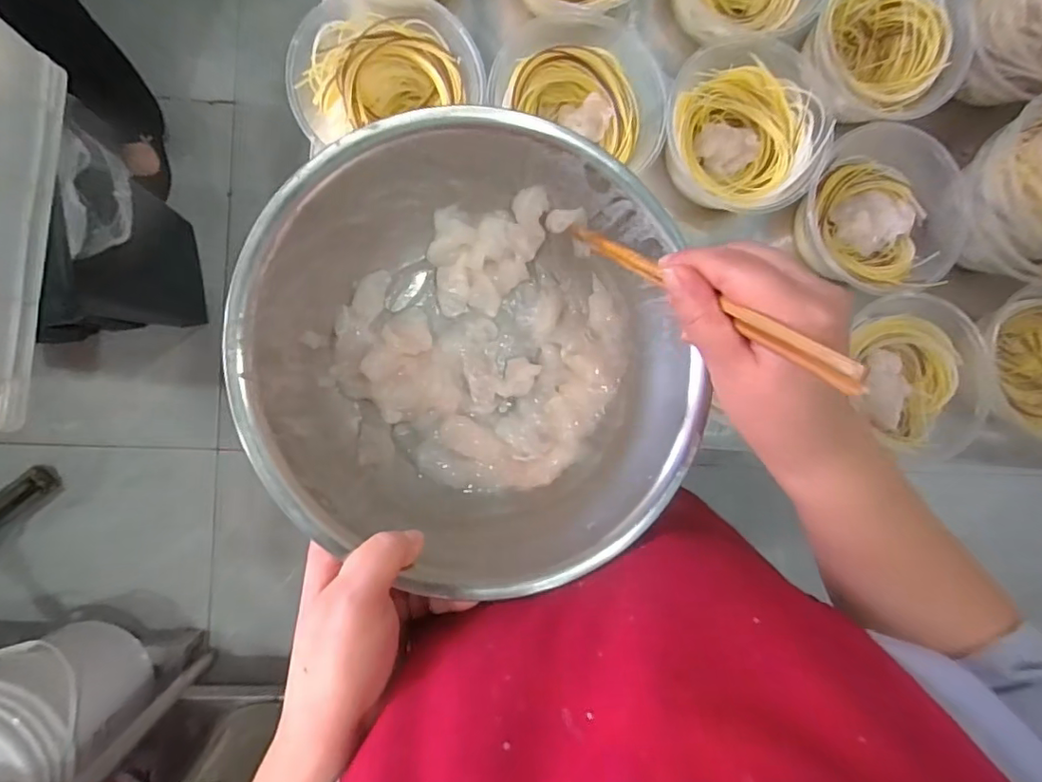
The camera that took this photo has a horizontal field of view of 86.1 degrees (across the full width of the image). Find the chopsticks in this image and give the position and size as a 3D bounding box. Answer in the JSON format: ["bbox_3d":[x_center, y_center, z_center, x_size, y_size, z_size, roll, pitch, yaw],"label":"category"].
[{"bbox_3d":[0.086,-0.055,0.296,0.007,0.210,0.014,-33,130,-8],"label":"chopsticks"}]

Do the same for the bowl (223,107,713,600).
[{"bbox_3d":[-0.029,-0.024,0.367,0.253,0.124,0.254,0,88,-9],"label":"bowl"}]

